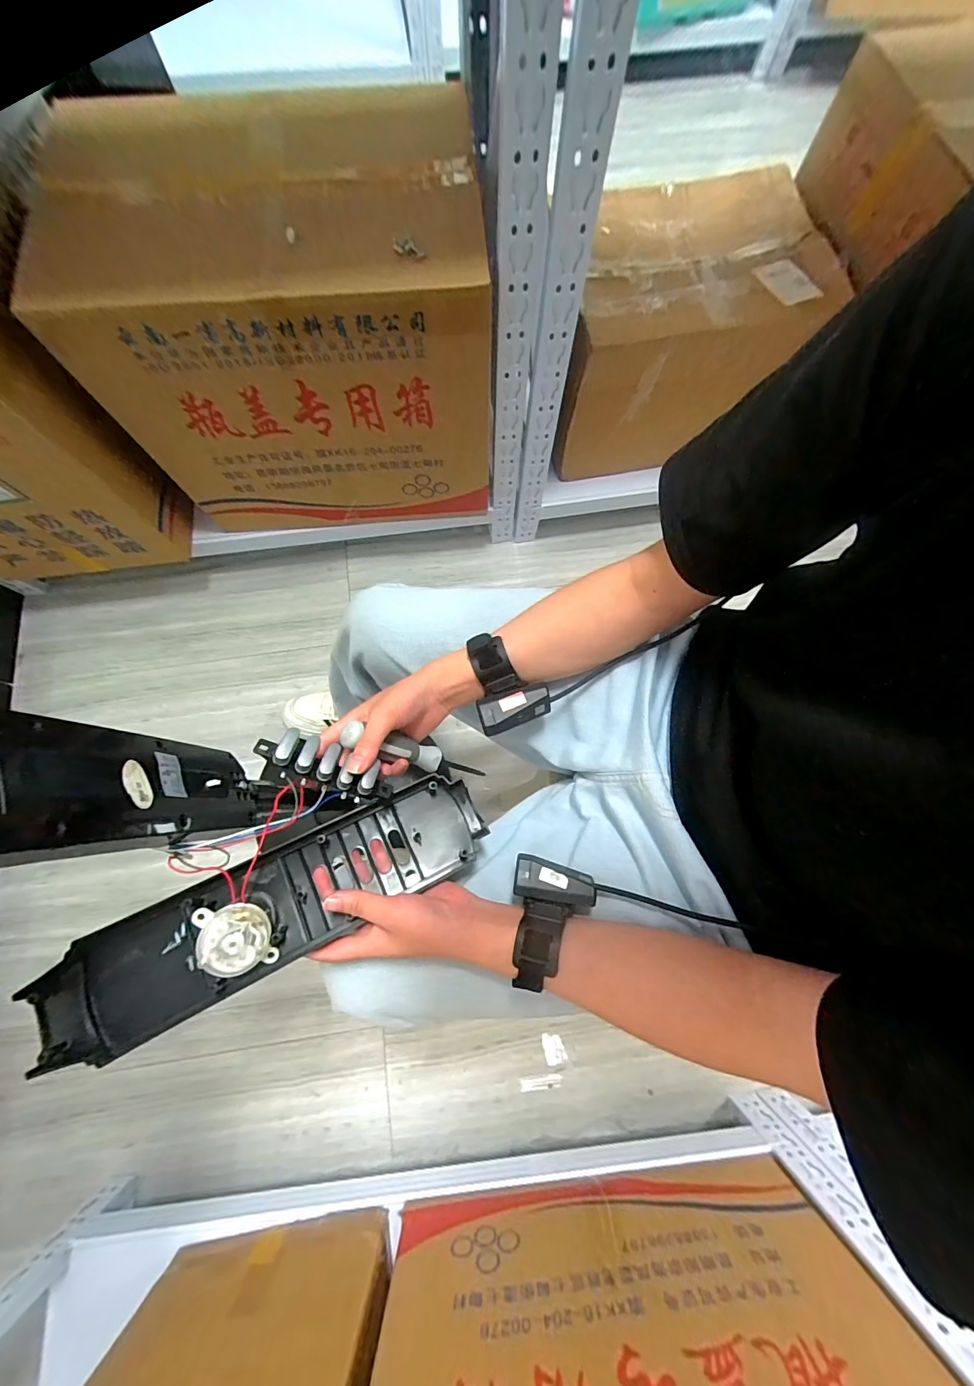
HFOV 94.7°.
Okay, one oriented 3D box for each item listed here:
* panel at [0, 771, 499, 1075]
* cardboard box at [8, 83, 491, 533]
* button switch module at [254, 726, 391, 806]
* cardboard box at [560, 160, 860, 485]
[{"bbox_3d":[-0.172,0.176,0.383,0.357,0.039,0.093,-24,77,-19],"label":"panel"},{"bbox_3d":[-0.301,-0.595,0.789,0.590,0.463,0.335,-1,76,-1],"label":"cardboard box"},{"bbox_3d":[-0.136,0.067,0.381,0.113,0.028,0.043,26,76,-19],"label":"button switch module"},{"bbox_3d":[0.304,-0.658,0.839,0.440,0.281,0.298,-16,77,-4],"label":"cardboard box"}]

